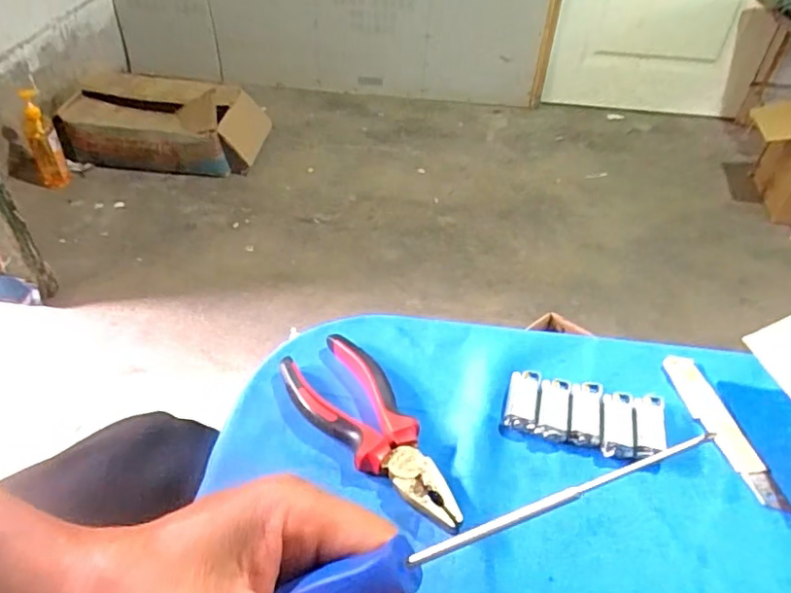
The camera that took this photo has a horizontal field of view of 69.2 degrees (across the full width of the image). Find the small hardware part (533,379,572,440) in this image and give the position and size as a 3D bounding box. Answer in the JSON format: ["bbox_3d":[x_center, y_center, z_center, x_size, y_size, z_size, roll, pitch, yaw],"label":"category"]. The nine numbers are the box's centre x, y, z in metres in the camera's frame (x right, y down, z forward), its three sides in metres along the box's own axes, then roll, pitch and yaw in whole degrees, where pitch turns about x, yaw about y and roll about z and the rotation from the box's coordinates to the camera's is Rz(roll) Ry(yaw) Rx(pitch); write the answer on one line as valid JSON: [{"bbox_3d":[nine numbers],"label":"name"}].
[{"bbox_3d":[0.105,0.075,0.382,0.020,0.015,0.049,13,44,10],"label":"small hardware part"}]

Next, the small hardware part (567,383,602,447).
[{"bbox_3d":[0.125,0.078,0.380,0.020,0.016,0.050,13,44,10],"label":"small hardware part"}]

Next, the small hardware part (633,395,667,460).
[{"bbox_3d":[0.163,0.087,0.373,0.020,0.015,0.052,14,44,11],"label":"small hardware part"}]

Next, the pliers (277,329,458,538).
[{"bbox_3d":[-0.015,0.082,0.357,0.055,0.016,0.153,-24,50,-26],"label":"pliers"}]

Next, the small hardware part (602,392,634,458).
[{"bbox_3d":[0.144,0.084,0.376,0.019,0.016,0.049,13,44,10],"label":"small hardware part"}]

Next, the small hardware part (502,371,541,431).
[{"bbox_3d":[0.085,0.069,0.385,0.021,0.012,0.048,11,39,9],"label":"small hardware part"}]

